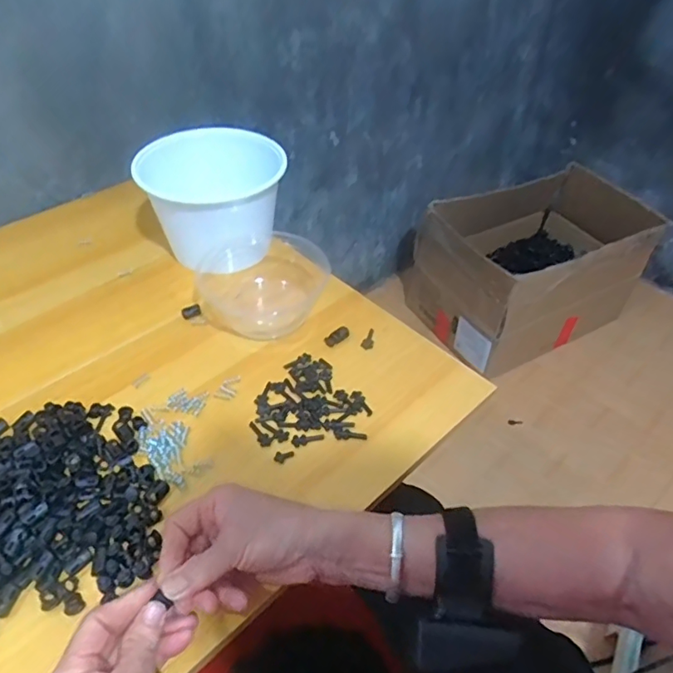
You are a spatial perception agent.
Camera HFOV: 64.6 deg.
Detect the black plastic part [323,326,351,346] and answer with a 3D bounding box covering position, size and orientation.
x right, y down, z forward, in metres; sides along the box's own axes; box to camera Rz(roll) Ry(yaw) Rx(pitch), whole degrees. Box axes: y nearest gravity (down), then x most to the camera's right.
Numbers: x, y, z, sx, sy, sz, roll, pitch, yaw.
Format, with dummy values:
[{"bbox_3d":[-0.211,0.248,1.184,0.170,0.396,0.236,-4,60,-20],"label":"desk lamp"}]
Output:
[{"bbox_3d":[0.000,-0.001,0.567,0.031,0.006,0.017,-33,56,-29],"label":"black plastic part"}]

